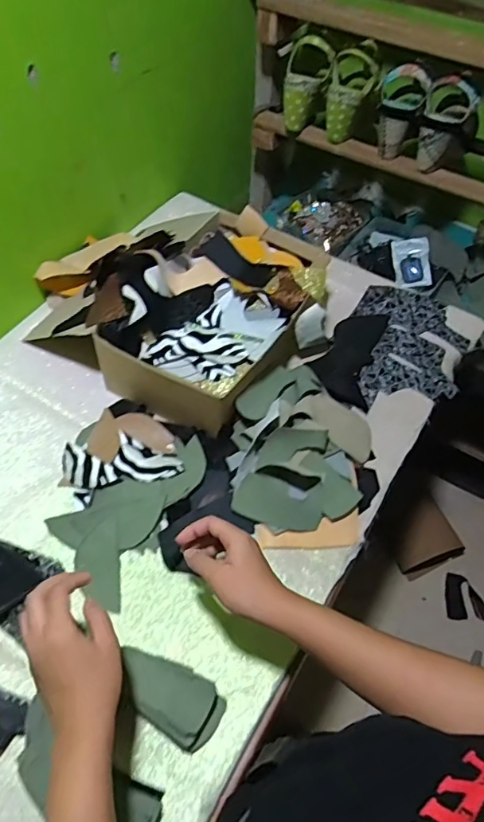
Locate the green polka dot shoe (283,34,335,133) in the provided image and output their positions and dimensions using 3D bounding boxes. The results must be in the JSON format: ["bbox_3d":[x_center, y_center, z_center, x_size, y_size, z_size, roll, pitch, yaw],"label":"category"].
[{"bbox_3d":[0.106,-0.576,0.933,0.078,0.148,0.067,31,37,18],"label":"green polka dot shoe"}]

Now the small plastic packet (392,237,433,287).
[{"bbox_3d":[0.337,-0.294,1.042,0.068,0.017,0.094,-5,94,18],"label":"small plastic packet"}]

